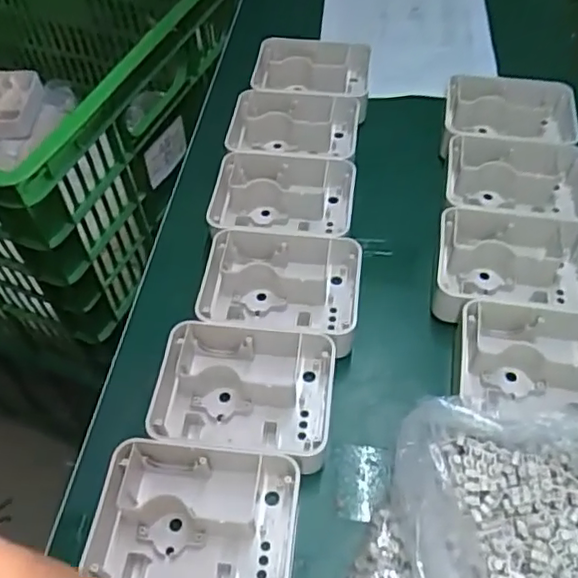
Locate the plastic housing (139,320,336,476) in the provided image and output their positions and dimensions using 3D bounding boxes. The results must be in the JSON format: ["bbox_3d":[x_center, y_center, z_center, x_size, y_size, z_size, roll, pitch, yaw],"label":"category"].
[{"bbox_3d":[-0.037,0.081,0.459,0.135,0.042,0.099,6,54,6],"label":"plastic housing"}]

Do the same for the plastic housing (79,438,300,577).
[{"bbox_3d":[-0.064,0.157,0.405,0.133,0.038,0.103,5,54,5],"label":"plastic housing"}]

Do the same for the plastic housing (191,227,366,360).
[{"bbox_3d":[-0.008,0.004,0.519,0.133,0.045,0.098,6,54,6],"label":"plastic housing"}]

